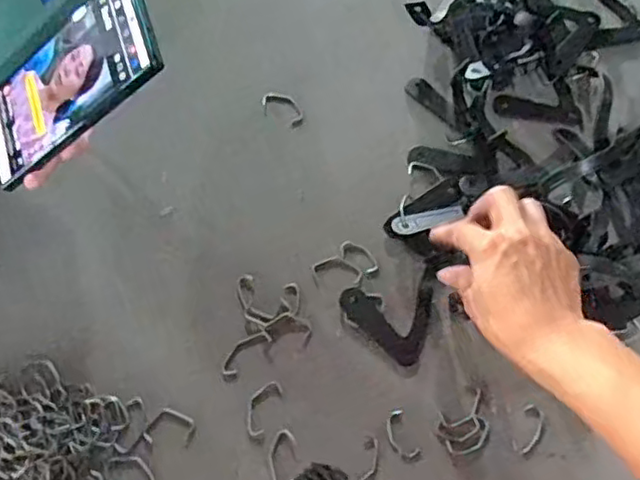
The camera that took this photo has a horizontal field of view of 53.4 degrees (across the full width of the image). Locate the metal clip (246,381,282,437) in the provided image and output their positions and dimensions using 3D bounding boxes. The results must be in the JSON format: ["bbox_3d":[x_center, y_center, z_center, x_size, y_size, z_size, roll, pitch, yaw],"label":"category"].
[{"bbox_3d":[-0.044,0.123,0.470,0.019,0.008,0.041,23,73,6],"label":"metal clip"}]

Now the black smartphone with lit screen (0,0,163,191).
[{"bbox_3d":[-0.177,-0.107,0.442,0.162,0.011,0.083,-30,70,25],"label":"black smartphone with lit screen"}]

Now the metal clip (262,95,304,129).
[{"bbox_3d":[-0.031,-0.112,0.544,0.038,0.010,0.023,27,74,7],"label":"metal clip"}]

